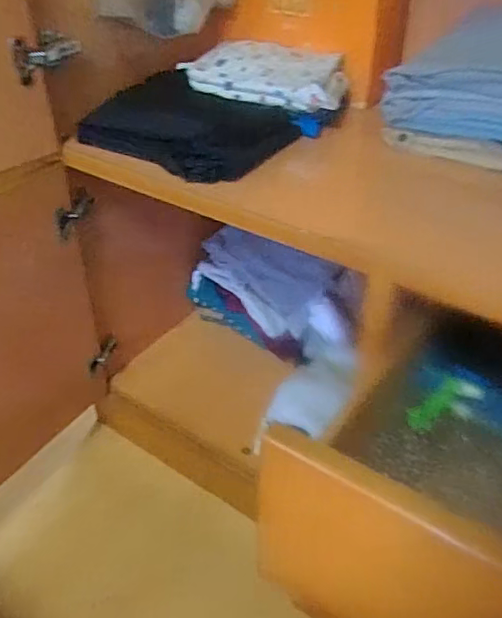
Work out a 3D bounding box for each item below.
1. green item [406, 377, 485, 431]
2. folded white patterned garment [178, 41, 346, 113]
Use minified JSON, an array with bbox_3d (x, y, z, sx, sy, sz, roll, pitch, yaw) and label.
[{"bbox_3d":[0.258,0.129,0.760,0.104,0.020,0.051,-27,43,-4],"label":"green item"},{"bbox_3d":[0.023,-0.392,0.937,0.285,0.053,0.146,19,42,21],"label":"folded white patterned garment"}]

